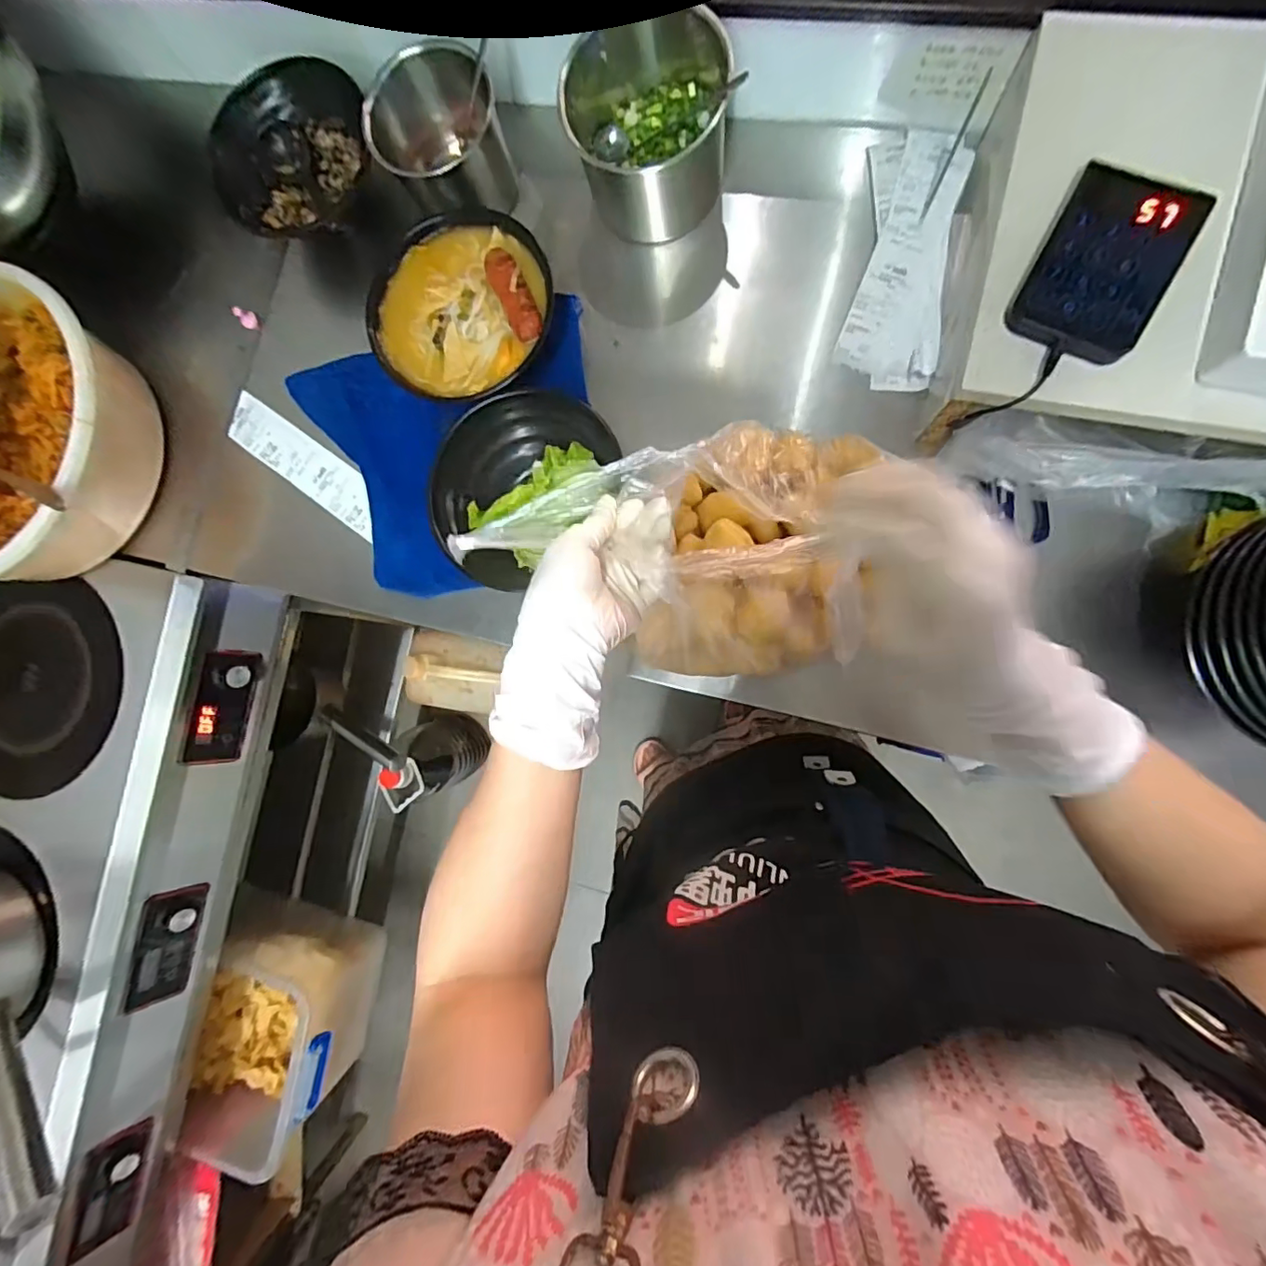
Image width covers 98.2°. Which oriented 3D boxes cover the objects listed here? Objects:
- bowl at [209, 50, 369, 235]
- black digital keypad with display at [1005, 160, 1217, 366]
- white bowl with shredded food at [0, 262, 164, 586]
[{"bbox_3d":[-0.368,-0.528,0.612,0.182,0.078,0.173,30,91,9],"label":"bowl"},{"bbox_3d":[0.345,-0.271,0.402,0.088,0.022,0.131,28,91,9],"label":"black digital keypad with display"},{"bbox_3d":[-0.720,-0.233,0.639,0.337,0.131,0.353,-1,86,9],"label":"white bowl with shredded food"}]

